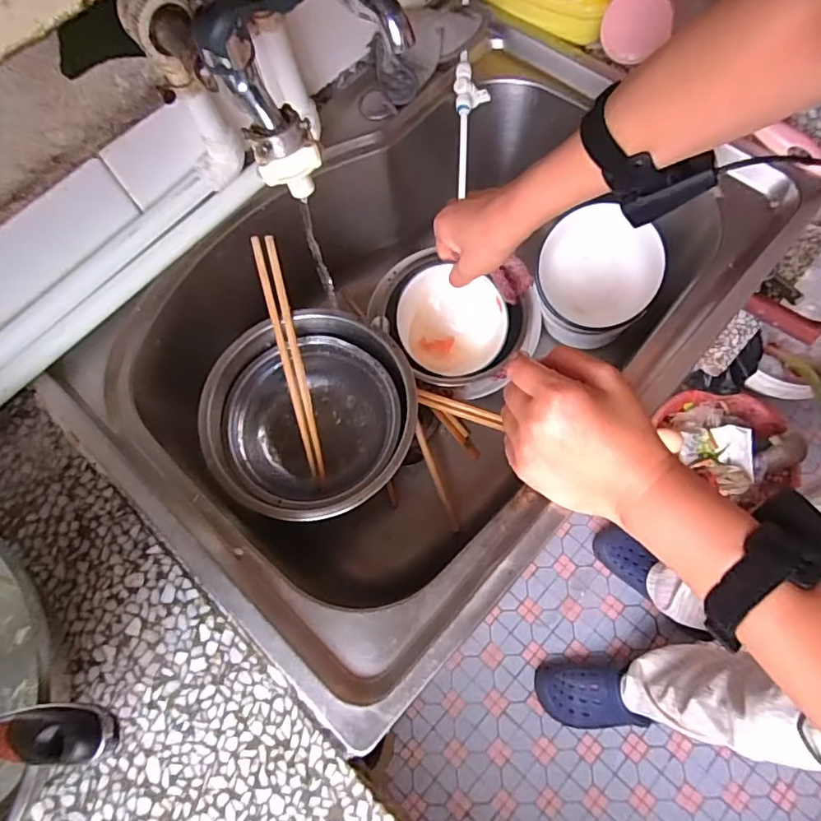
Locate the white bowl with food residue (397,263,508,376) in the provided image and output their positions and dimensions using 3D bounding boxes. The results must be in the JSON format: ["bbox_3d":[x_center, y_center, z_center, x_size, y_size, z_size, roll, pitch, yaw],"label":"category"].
[{"bbox_3d":[0.044,-0.099,0.601,0.119,0.058,0.109,-1,114,-3],"label":"white bowl with food residue"}]

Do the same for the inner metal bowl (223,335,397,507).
[{"bbox_3d":[-0.089,0.014,0.509,0.152,0.068,0.157,-1,70,2],"label":"inner metal bowl"}]

